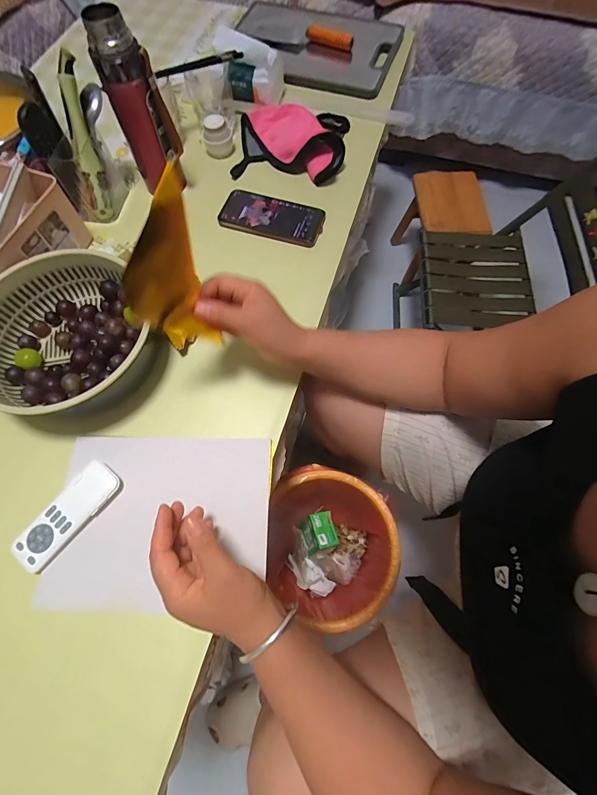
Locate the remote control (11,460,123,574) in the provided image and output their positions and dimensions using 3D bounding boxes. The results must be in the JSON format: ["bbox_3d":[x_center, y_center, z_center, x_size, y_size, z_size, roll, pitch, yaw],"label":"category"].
[{"bbox_3d":[-0.261,0.134,0.394,0.049,0.017,0.125,36,73,13],"label":"remote control"}]

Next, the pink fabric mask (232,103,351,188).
[{"bbox_3d":[-0.012,-0.459,0.611,0.187,0.055,0.163,8,69,4],"label":"pink fabric mask"}]

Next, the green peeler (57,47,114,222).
[{"bbox_3d":[-0.316,-0.374,0.510,0.044,0.201,0.031,4,35,2],"label":"green peeler"}]

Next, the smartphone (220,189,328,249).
[{"bbox_3d":[-0.043,-0.293,0.564,0.165,0.020,0.074,18,70,7],"label":"smartphone"}]

